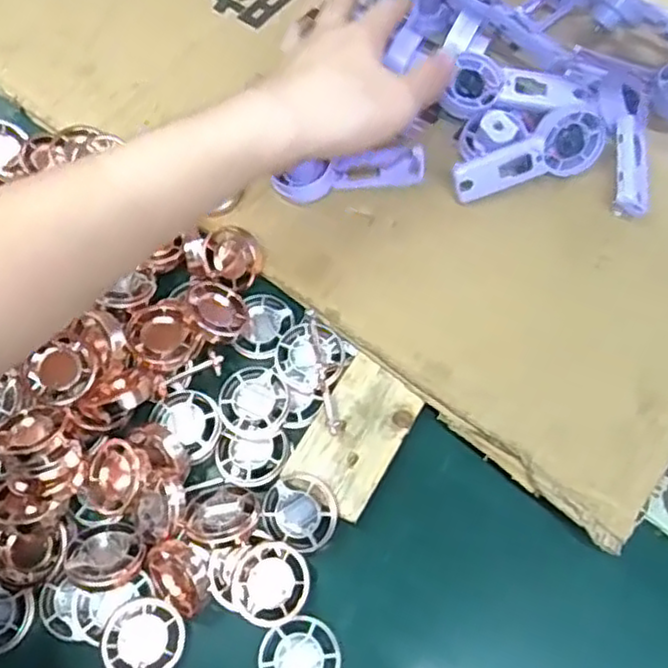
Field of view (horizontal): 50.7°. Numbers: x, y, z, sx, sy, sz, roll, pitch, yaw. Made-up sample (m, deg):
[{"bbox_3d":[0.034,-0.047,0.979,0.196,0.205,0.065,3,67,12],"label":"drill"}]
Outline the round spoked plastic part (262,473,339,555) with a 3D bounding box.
[{"bbox_3d":[-0.017,0.091,0.363,0.039,0.006,0.037,-1,68,2],"label":"round spoked plastic part"}]

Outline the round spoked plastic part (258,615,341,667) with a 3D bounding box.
[{"bbox_3d":[-0.017,0.158,0.343,0.038,0.006,0.039,-1,68,2],"label":"round spoked plastic part"}]

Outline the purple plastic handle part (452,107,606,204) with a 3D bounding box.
[{"bbox_3d":[0.113,-0.108,0.420,0.094,0.038,0.020,-18,28,-7],"label":"purple plastic handle part"}]

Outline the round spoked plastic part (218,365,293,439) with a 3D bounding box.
[{"bbox_3d":[-0.044,0.037,0.386,0.038,0.007,0.039,-1,68,2],"label":"round spoked plastic part"}]

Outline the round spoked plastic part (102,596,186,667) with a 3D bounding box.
[{"bbox_3d":[-0.092,0.149,0.342,0.037,0.009,0.039,4,76,-15],"label":"round spoked plastic part"}]

